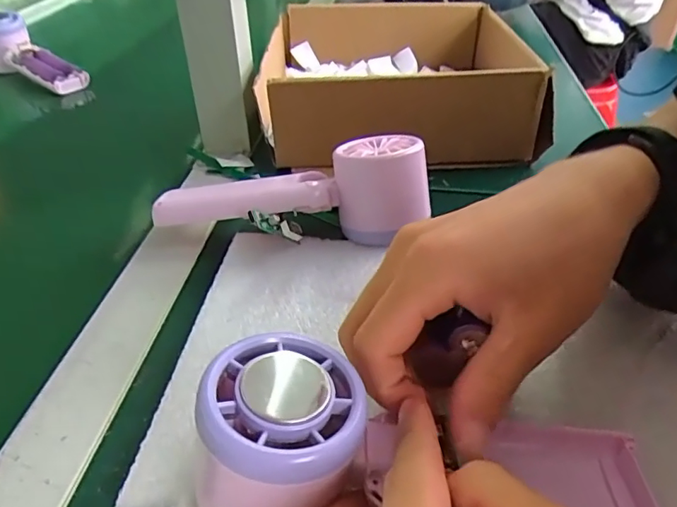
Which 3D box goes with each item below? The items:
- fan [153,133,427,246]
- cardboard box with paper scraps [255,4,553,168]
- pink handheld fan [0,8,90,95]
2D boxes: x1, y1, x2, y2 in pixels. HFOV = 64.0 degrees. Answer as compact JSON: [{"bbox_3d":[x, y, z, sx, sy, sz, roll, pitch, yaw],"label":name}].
[{"bbox_3d":[-0.028,-0.039,0.335,0.164,0.053,0.056,-1,37,3],"label":"fan"},{"bbox_3d":[0.062,-0.160,0.479,0.237,0.068,0.232,-1,37,3],"label":"cardboard box with paper scraps"},{"bbox_3d":[-0.341,-0.216,0.601,0.149,0.058,0.044,32,48,18],"label":"pink handheld fan"}]

